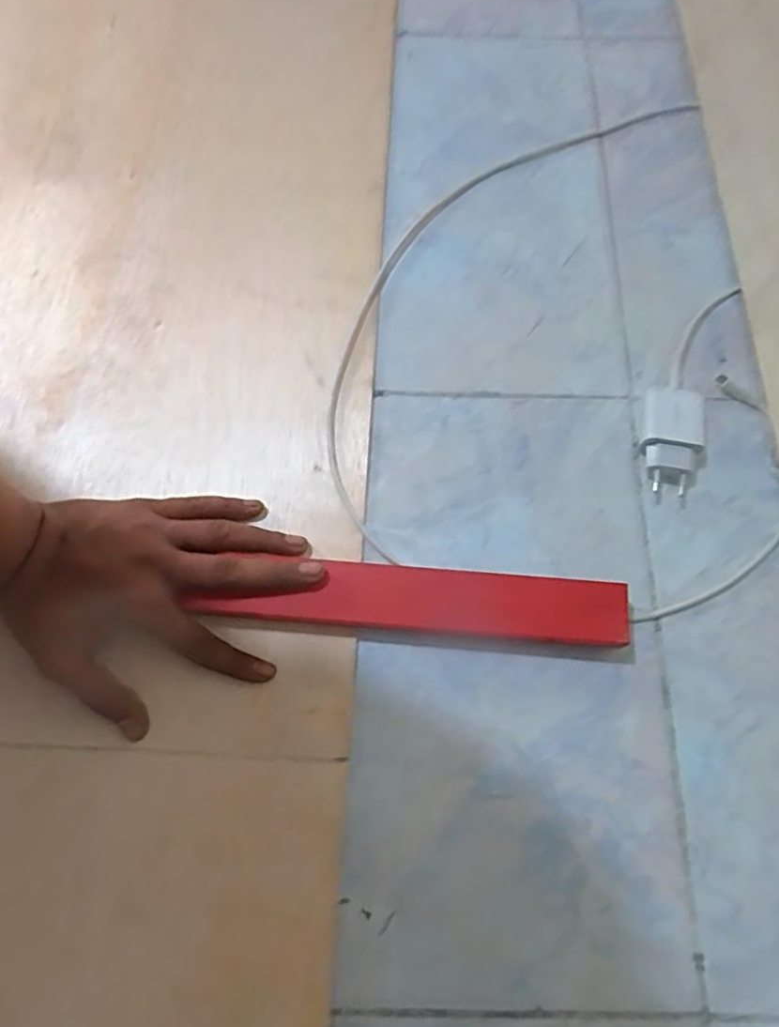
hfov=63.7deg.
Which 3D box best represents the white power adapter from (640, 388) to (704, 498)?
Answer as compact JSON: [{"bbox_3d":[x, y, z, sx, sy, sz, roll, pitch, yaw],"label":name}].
[{"bbox_3d":[0.203,-0.054,0.452,0.039,0.024,0.073,12,71,4],"label":"white power adapter"}]

